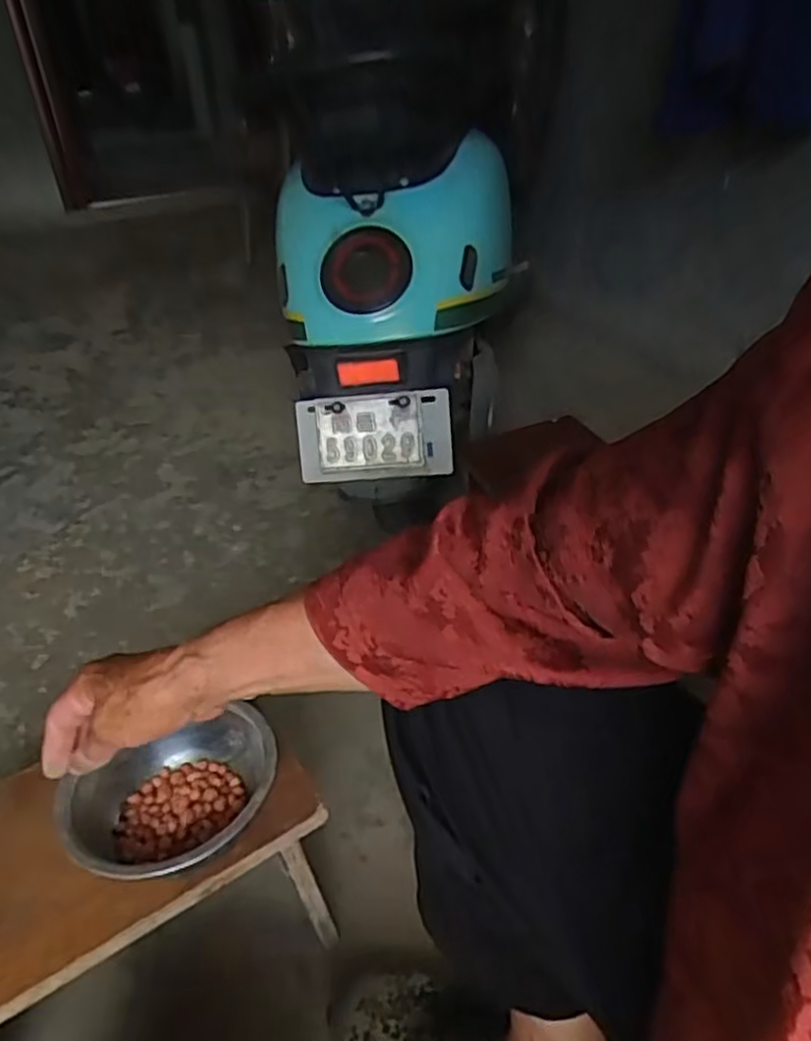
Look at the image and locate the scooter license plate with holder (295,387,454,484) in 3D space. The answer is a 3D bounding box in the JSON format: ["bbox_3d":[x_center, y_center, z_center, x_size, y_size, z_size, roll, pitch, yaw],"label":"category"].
[{"bbox_3d":[-0.045,-0.114,0.983,0.213,0.115,0.013,-3,9,13],"label":"scooter license plate with holder"}]

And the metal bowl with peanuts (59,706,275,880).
[{"bbox_3d":[-0.180,0.228,0.571,0.163,0.060,0.138,-16,35,-17],"label":"metal bowl with peanuts"}]

